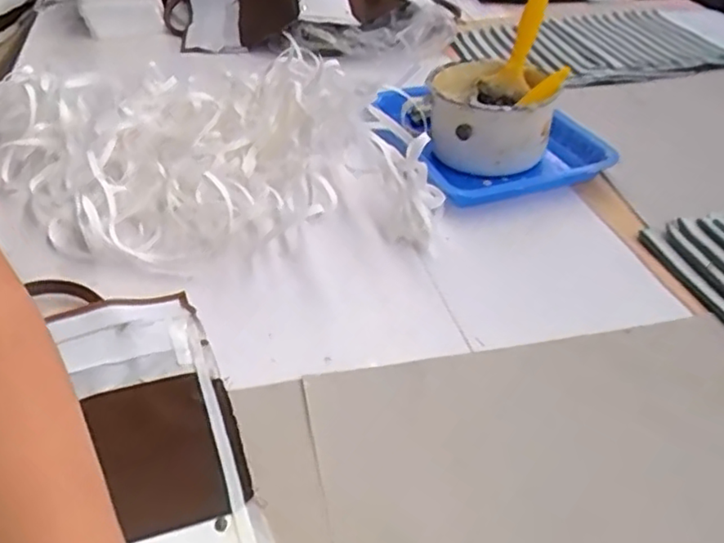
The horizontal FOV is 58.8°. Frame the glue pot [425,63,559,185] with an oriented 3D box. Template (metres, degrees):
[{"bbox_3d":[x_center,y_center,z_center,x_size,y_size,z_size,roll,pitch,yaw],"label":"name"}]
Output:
[{"bbox_3d":[0.144,-0.175,0.734,0.132,0.086,0.142,-1,37,1],"label":"glue pot"}]

